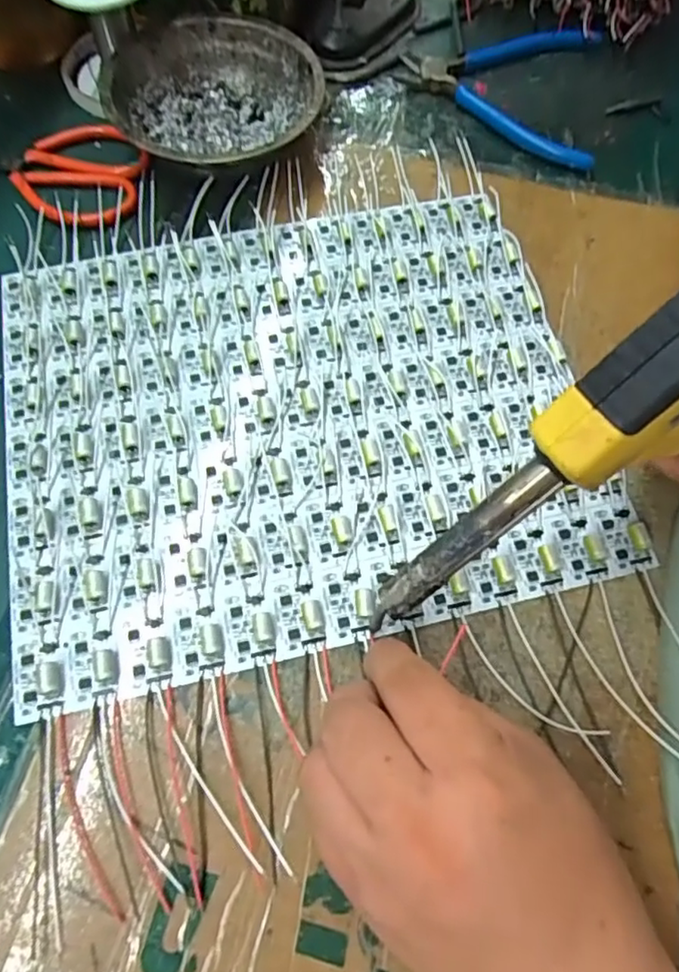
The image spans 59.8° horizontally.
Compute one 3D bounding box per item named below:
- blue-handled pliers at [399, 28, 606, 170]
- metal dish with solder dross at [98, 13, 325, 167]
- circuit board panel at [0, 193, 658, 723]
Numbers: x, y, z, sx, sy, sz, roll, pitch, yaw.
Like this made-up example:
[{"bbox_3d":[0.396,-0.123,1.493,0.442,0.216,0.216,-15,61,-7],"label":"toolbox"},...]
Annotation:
[{"bbox_3d":[0.110,-0.277,0.406,0.130,0.014,0.125,12,67,3],"label":"blue-handled pliers"},{"bbox_3d":[-0.076,-0.235,0.367,0.124,0.038,0.128,1,67,-1],"label":"metal dish with solder dross"},{"bbox_3d":[-0.023,-0.042,0.302,0.282,0.009,0.238,-12,68,-7],"label":"circuit board panel"}]

